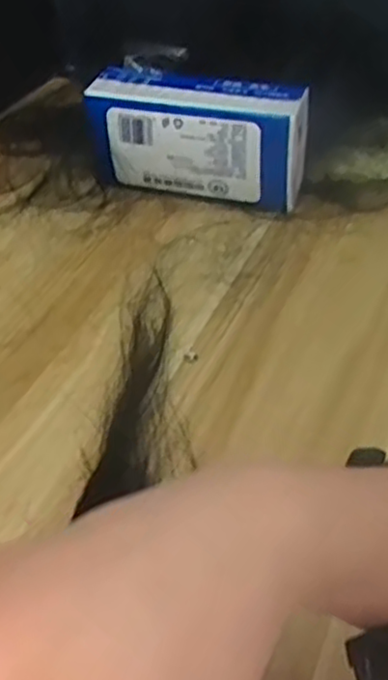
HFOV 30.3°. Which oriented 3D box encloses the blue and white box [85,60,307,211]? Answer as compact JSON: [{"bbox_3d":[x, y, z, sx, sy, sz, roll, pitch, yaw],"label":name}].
[{"bbox_3d":[0.000,-0.171,0.601,0.179,0.091,0.056,12,45,14],"label":"blue and white box"}]

